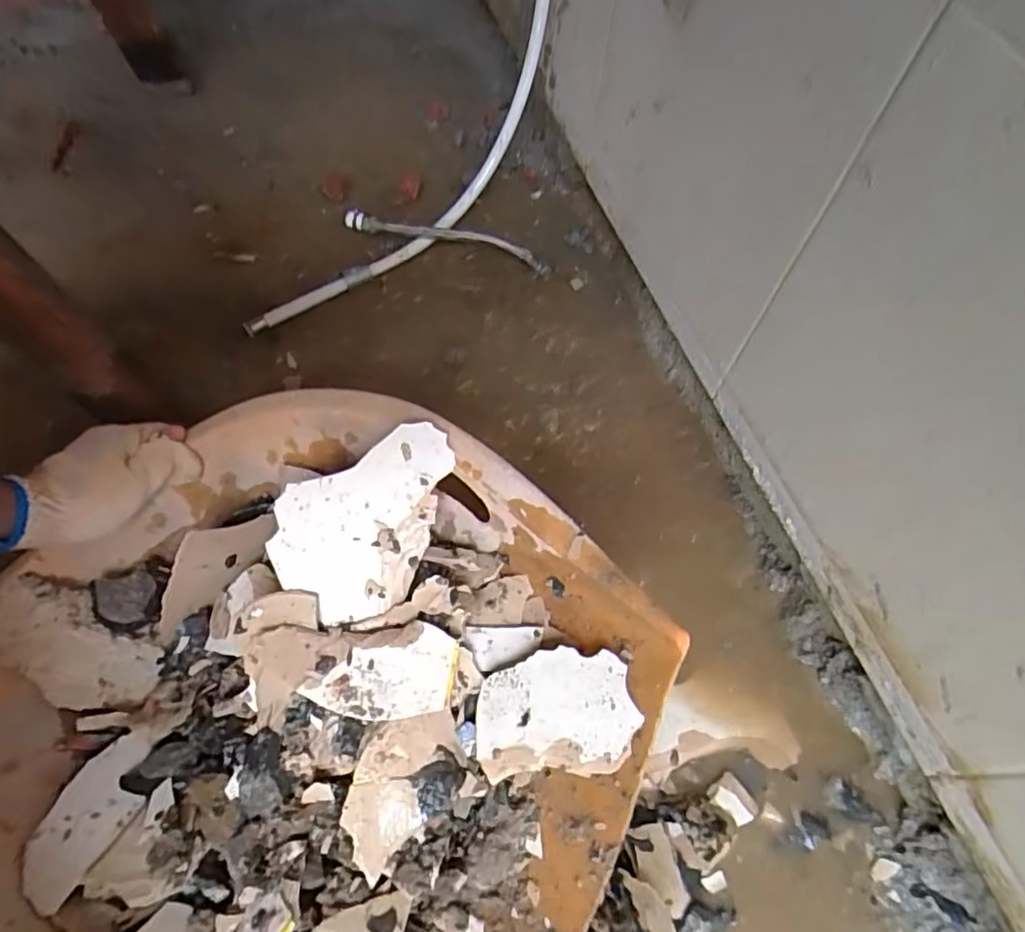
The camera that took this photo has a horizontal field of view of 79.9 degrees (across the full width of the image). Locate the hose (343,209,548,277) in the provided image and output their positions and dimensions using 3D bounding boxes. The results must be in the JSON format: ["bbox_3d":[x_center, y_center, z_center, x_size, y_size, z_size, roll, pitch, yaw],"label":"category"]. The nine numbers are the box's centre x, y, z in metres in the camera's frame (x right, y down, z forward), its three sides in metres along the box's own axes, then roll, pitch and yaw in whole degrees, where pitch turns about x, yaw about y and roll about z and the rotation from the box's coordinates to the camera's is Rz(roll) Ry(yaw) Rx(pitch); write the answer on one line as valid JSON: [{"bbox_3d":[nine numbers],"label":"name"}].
[{"bbox_3d":[-0.080,-0.264,0.702,0.245,0.033,0.021,18,62,2],"label":"hose"}]

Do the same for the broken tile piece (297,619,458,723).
[{"bbox_3d":[-0.077,0.121,0.366,0.081,0.007,0.056,11,62,-2],"label":"broken tile piece"}]

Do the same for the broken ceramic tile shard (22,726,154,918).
[{"bbox_3d":[-0.260,0.213,0.376,0.050,0.006,0.094,14,48,12],"label":"broken ceramic tile shard"}]

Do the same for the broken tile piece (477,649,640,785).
[{"bbox_3d":[0.021,0.140,0.348,0.098,0.004,0.064,-18,67,24],"label":"broken tile piece"}]

